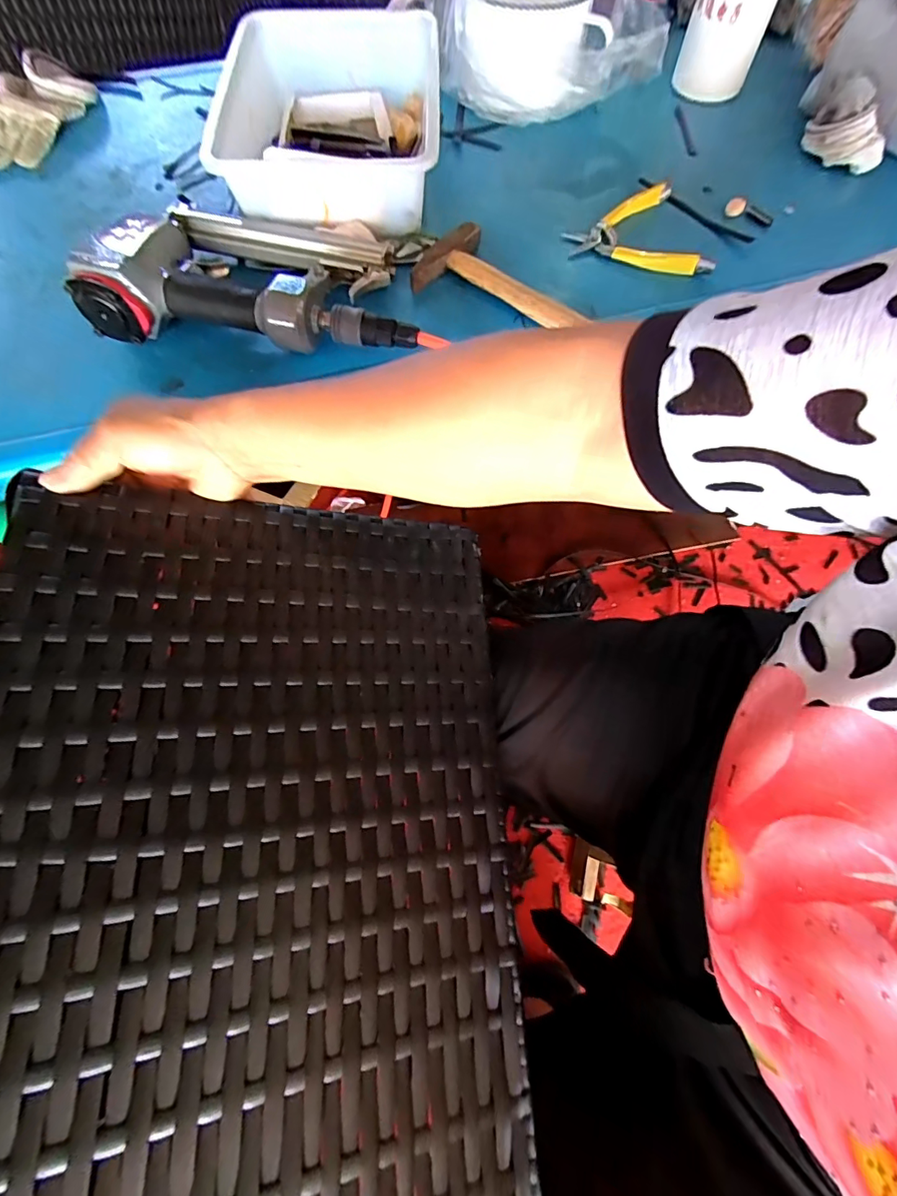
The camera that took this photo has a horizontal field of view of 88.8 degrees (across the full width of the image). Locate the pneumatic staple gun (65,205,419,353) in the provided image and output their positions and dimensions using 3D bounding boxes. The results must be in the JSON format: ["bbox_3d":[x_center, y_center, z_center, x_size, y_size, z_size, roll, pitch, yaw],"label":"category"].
[{"bbox_3d":[-0.163,-0.292,0.407,0.276,0.061,0.148,4,69,3],"label":"pneumatic staple gun"}]

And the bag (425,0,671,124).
[{"bbox_3d":[0.097,-0.661,0.494,0.226,0.157,0.210,-11,69,-3],"label":"bag"}]

